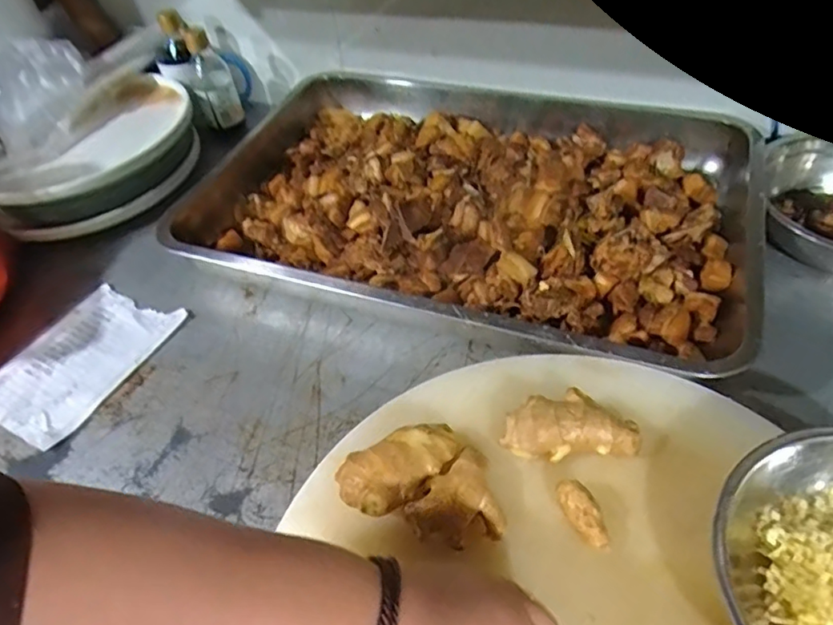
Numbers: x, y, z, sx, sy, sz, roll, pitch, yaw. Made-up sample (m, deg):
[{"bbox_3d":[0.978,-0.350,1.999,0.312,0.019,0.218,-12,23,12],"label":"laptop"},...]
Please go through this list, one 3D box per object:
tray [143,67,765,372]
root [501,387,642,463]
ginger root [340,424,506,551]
[{"bbox_3d":[0.057,-0.137,0.651,0.586,0.071,0.414,13,52,17],"label":"tray"},{"bbox_3d":[0.110,0.084,0.410,0.092,0.035,0.044,-5,49,2],"label":"root"},{"bbox_3d":[0.001,0.120,0.385,0.099,0.040,0.080,-14,49,-6],"label":"ginger root"}]

